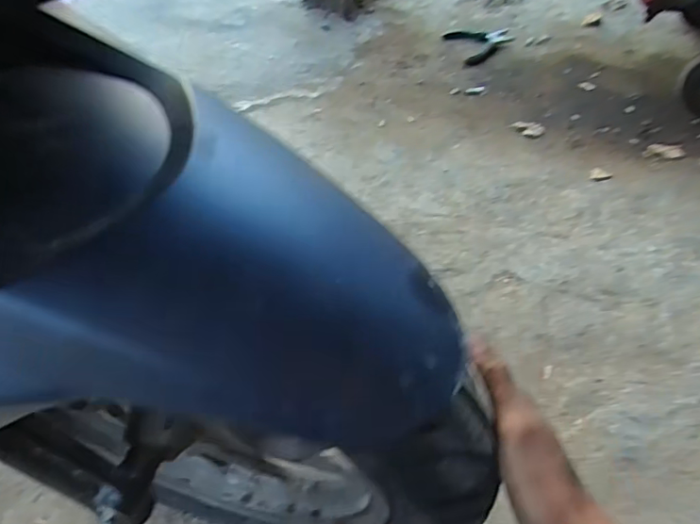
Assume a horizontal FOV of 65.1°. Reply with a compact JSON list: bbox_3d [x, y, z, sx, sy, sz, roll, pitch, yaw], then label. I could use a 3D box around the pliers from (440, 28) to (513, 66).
[{"bbox_3d":[0.294,-0.488,1.212,0.142,0.017,0.118,-18,57,-15],"label":"pliers"}]

